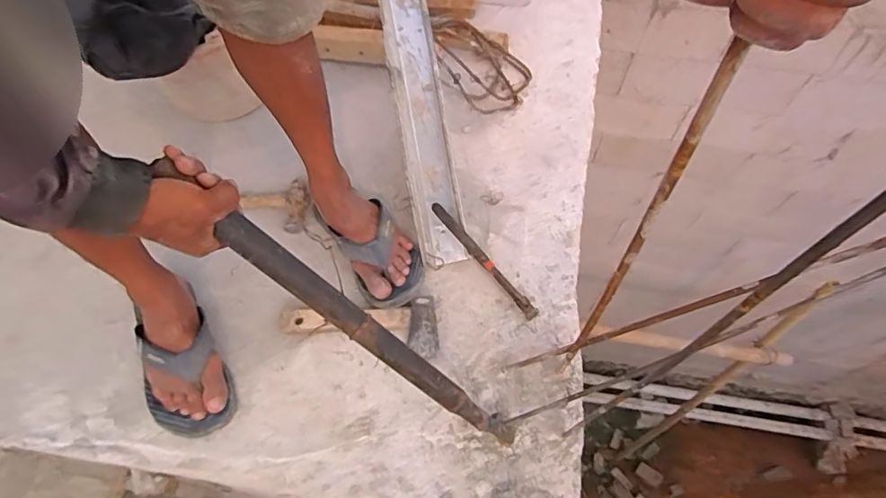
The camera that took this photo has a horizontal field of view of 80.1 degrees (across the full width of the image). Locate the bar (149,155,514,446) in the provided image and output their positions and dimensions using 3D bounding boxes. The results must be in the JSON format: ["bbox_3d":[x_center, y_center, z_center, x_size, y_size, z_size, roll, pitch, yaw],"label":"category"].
[{"bbox_3d":[-0.057,0.113,0.586,0.437,0.024,0.031,44,63,-27],"label":"bar"}]

